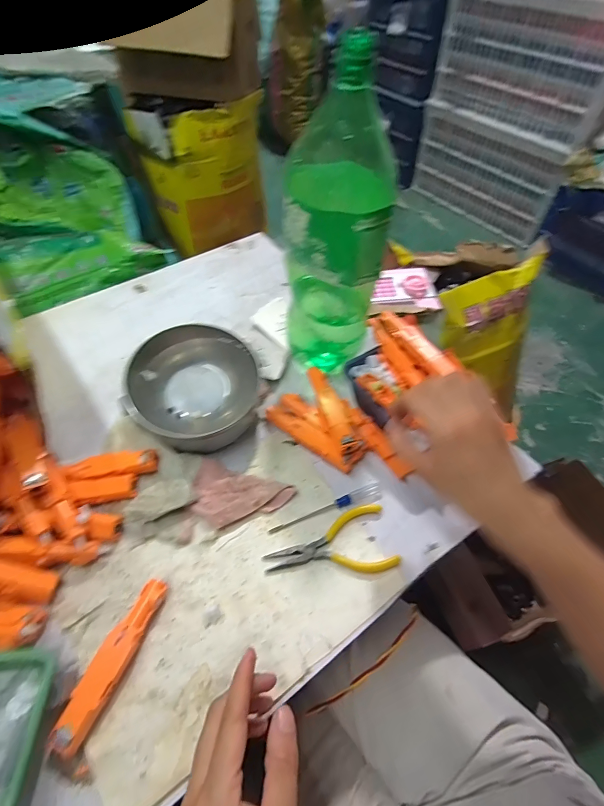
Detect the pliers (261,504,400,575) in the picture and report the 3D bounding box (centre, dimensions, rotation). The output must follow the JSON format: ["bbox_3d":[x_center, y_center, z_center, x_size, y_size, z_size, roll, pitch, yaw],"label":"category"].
[{"bbox_3d":[0.027,0.141,0.372,0.125,0.010,0.063,-11,54,-7],"label":"pliers"}]

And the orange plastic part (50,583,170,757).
[{"bbox_3d":[-0.152,0.208,0.311,0.023,0.021,0.121,18,56,14],"label":"orange plastic part"}]

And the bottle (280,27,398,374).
[{"bbox_3d":[0.036,-0.165,0.403,0.105,0.305,0.091,9,55,8],"label":"bottle"}]

